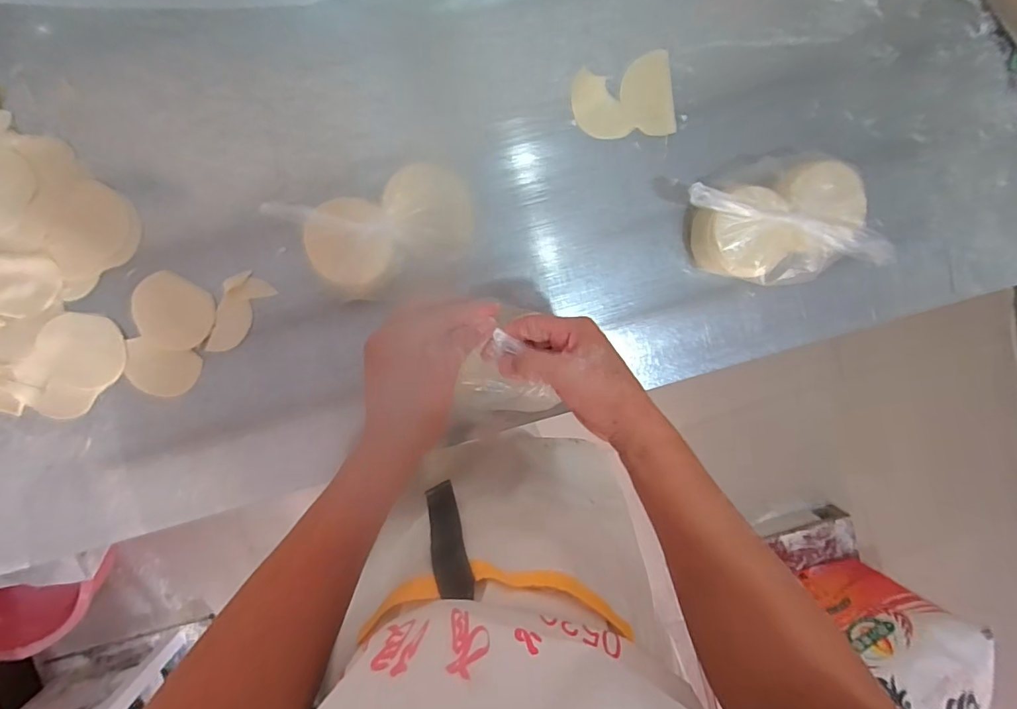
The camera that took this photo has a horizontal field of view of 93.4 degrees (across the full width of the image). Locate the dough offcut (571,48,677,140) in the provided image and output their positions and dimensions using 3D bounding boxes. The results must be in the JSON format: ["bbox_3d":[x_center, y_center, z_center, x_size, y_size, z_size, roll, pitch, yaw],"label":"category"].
[{"bbox_3d":[0.125,-0.275,0.518,0.105,0.009,0.080,-11,97,-2],"label":"dough offcut"}]

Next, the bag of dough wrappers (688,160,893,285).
[{"bbox_3d":[0.283,-0.136,0.519,0.186,0.072,0.123,-13,97,-2],"label":"bag of dough wrappers"}]

